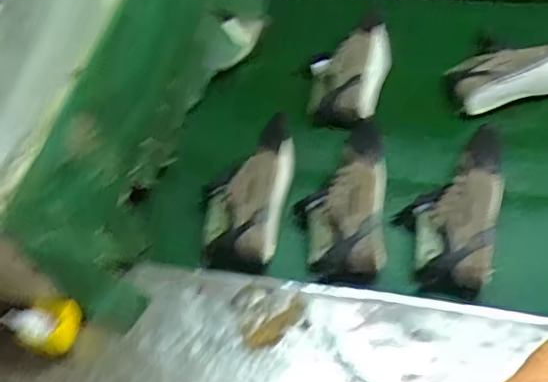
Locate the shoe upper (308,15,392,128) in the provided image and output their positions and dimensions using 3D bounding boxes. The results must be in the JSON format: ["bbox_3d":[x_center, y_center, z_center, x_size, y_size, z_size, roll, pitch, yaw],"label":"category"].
[{"bbox_3d":[0.150,-0.244,1.154,0.141,0.080,0.231,13,58,13],"label":"shoe upper"}]

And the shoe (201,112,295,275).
[{"bbox_3d":[-0.044,0.018,0.984,0.137,0.090,0.215,5,57,8],"label":"shoe"}]

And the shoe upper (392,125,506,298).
[{"bbox_3d":[0.292,0.012,0.974,0.153,0.090,0.311,13,58,13],"label":"shoe upper"}]

